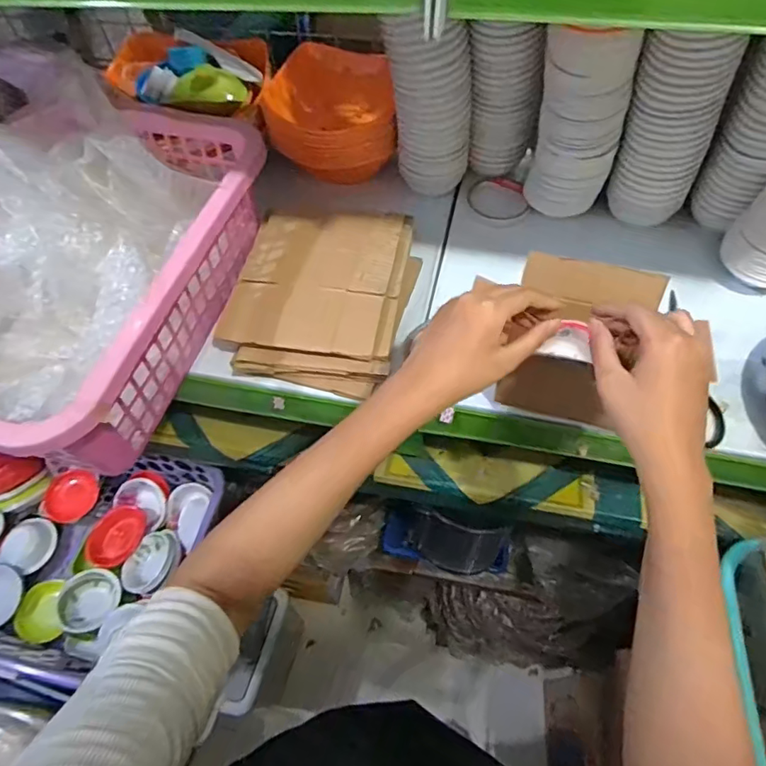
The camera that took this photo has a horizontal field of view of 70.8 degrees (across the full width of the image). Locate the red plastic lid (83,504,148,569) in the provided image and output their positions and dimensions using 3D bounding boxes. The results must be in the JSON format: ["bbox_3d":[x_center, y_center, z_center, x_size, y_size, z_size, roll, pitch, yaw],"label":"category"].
[{"bbox_3d":[-0.420,0.241,0.847,0.072,0.018,0.096,24,76,-5],"label":"red plastic lid"}]

